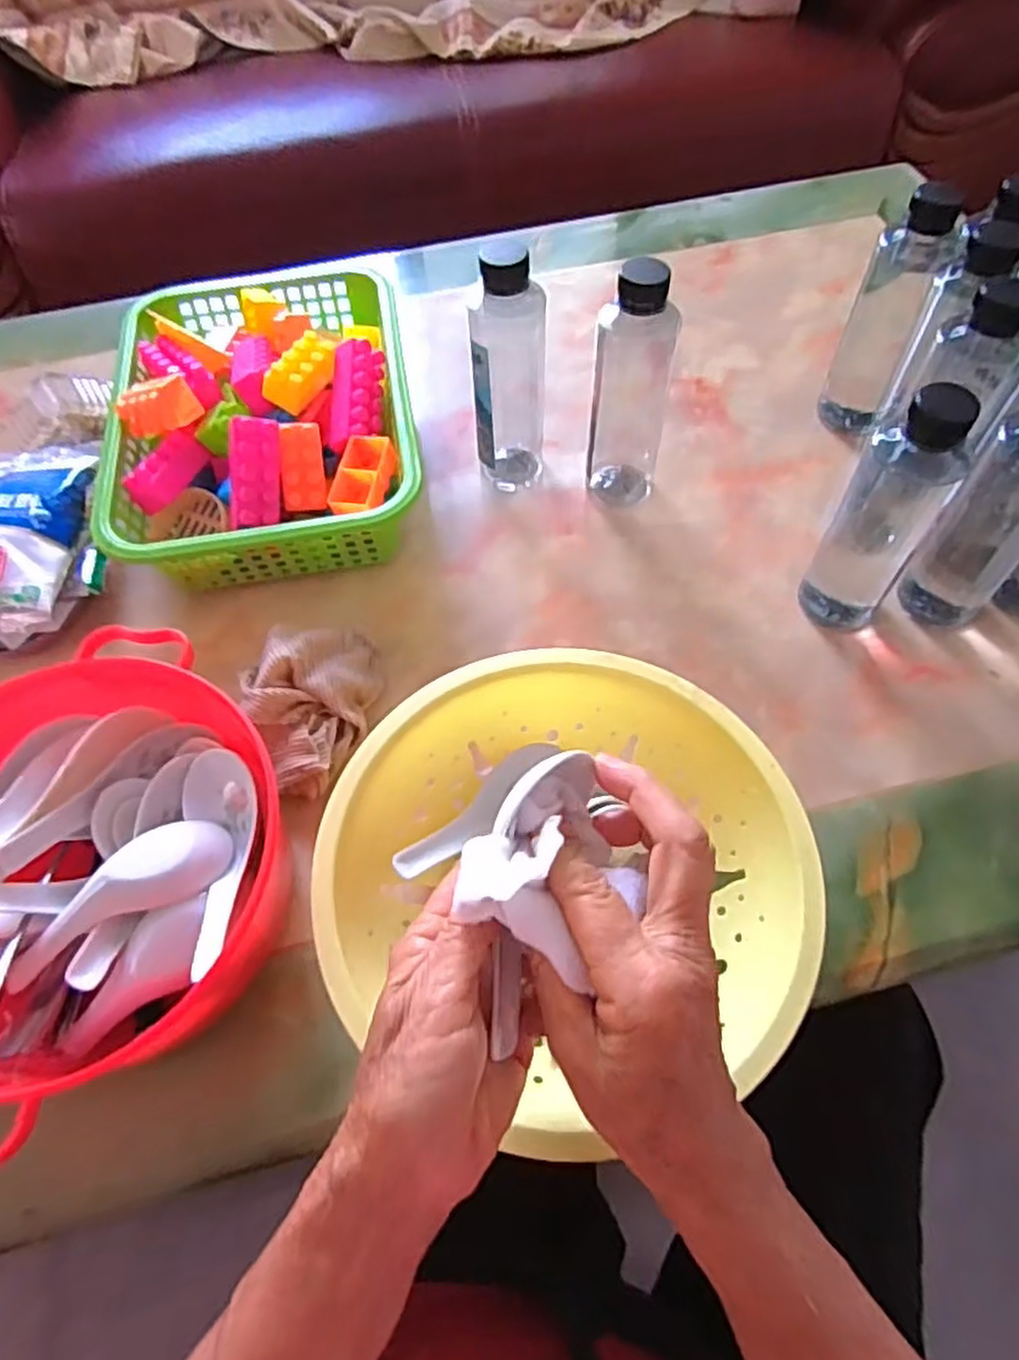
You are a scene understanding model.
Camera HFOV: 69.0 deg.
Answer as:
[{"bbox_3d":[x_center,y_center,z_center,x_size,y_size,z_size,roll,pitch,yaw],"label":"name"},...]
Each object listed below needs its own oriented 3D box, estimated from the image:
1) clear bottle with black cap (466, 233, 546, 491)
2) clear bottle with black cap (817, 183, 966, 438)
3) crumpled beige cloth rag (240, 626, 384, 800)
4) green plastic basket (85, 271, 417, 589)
[{"bbox_3d":[0.000,-0.218,0.539,0.052,0.180,0.046,3,60,4],"label":"clear bottle with black cap"},{"bbox_3d":[0.275,-0.258,0.548,0.058,0.174,0.058,34,67,20],"label":"clear bottle with black cap"},{"bbox_3d":[-0.126,0.020,0.478,0.084,0.051,0.106,-7,60,-1],"label":"crumpled beige cloth rag"},{"bbox_3d":[-0.188,-0.204,0.585,0.217,0.101,0.290,-10,60,-3],"label":"green plastic basket"}]

